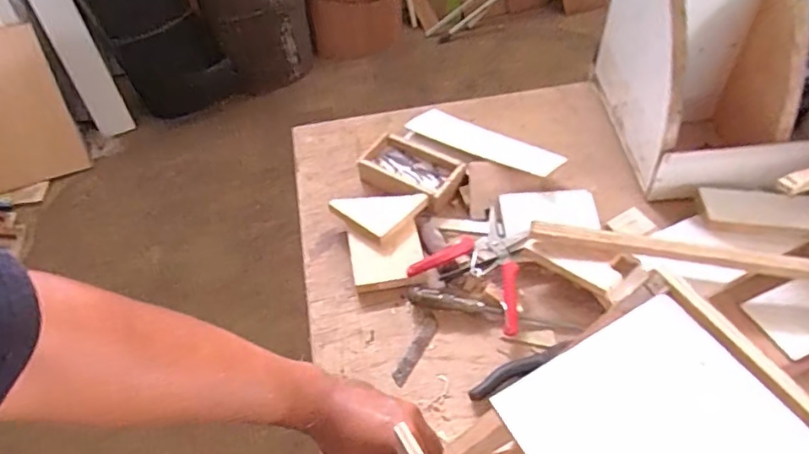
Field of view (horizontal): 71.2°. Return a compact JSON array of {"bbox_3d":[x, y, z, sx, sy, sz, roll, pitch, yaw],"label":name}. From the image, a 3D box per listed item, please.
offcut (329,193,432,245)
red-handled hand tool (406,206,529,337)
[{"bbox_3d":[-0.034,-0.011,0.777,0.133,0.039,0.080,-3,49,1],"label":"offcut"},{"bbox_3d":[0.112,0.044,0.736,0.148,0.027,0.155,28,56,24],"label":"red-handled hand tool"}]

